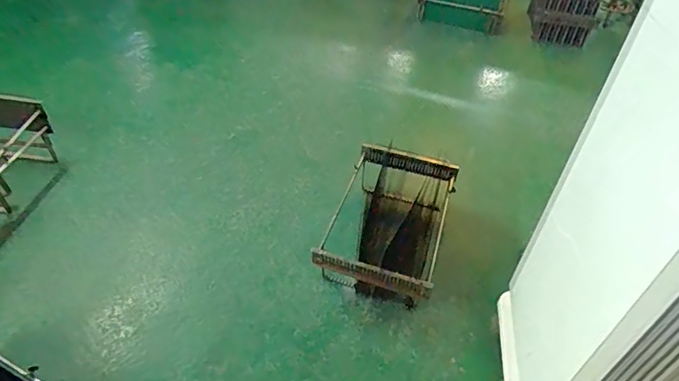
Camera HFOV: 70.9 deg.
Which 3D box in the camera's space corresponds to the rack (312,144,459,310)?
[{"bbox_3d":[0.210,0.118,1.961,0.426,0.229,0.688,15,45,12],"label":"rack"}]

